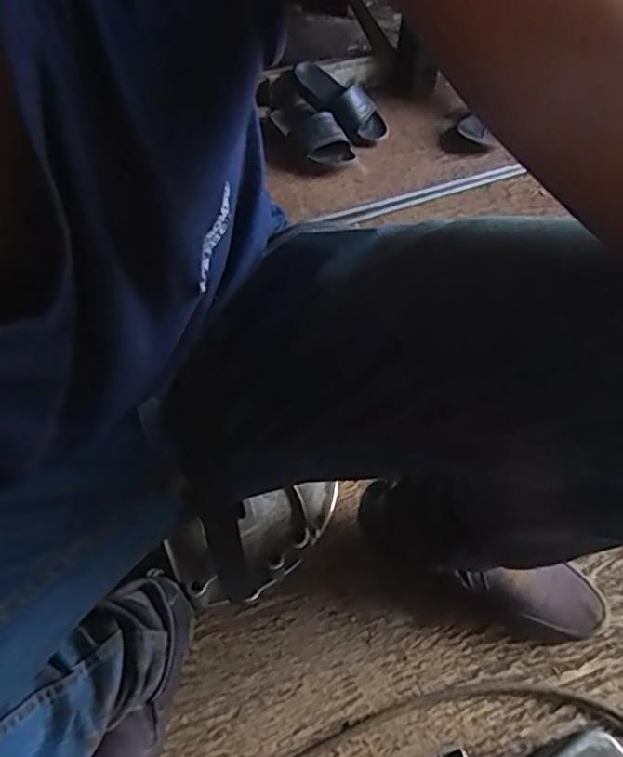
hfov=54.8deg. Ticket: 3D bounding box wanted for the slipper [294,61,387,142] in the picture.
[{"bbox_3d":[0.057,-0.590,1.273,0.099,0.058,0.253,-33,70,-26],"label":"slipper"}]

